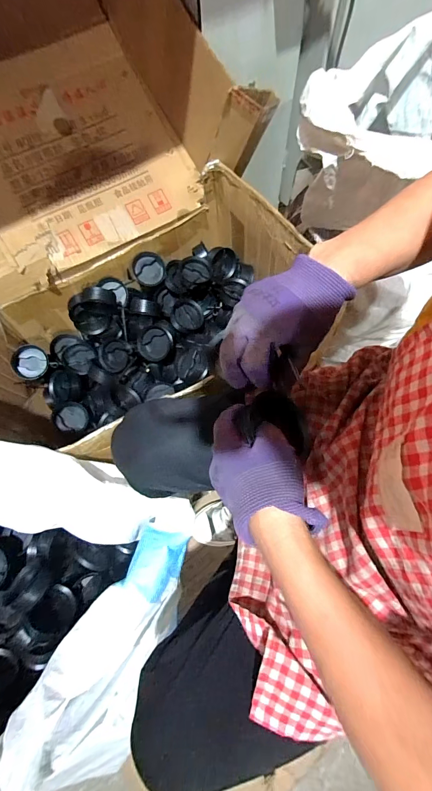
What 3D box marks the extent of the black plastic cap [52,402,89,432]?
[{"bbox_3d":[-0.323,0.052,0.733,0.071,0.027,0.071,7,68,-17],"label":"black plastic cap"}]

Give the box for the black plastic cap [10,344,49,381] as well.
[{"bbox_3d":[-0.413,-0.072,0.730,0.074,0.030,0.073,46,74,-16],"label":"black plastic cap"}]

